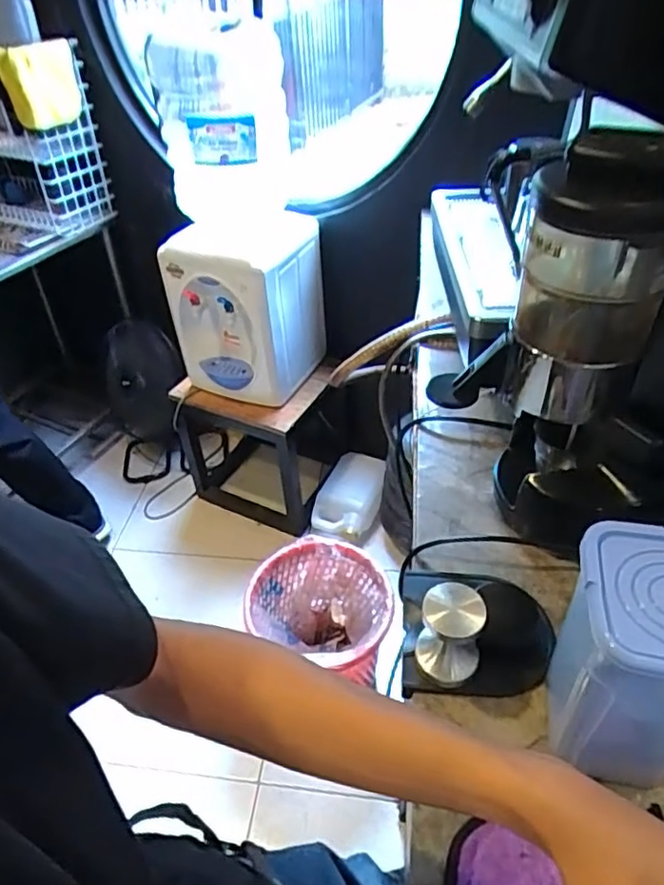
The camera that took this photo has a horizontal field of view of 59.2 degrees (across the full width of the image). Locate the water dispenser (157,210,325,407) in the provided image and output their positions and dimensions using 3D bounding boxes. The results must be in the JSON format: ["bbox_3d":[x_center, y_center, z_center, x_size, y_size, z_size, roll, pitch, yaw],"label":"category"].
[{"bbox_3d":[-0.210,-0.374,1.589,0.319,0.405,0.350,14,45,19],"label":"water dispenser"}]

